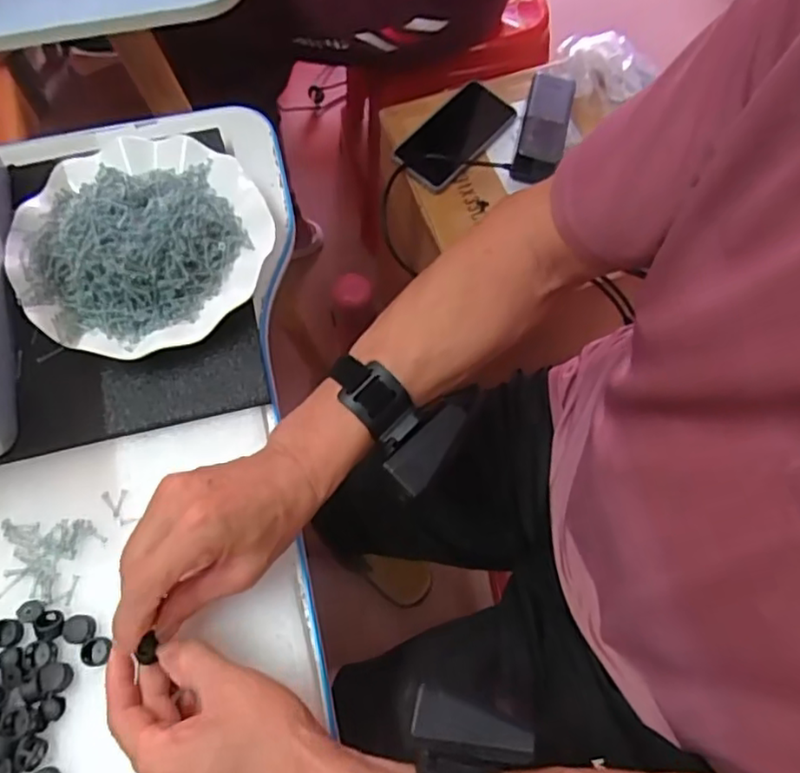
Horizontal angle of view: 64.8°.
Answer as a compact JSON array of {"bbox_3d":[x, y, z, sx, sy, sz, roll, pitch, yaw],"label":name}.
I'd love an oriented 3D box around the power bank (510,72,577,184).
[{"bbox_3d":[0.173,-0.311,0.756,0.055,0.035,0.139,14,69,4],"label":"power bank"}]

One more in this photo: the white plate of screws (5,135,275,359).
[{"bbox_3d":[-0.192,-0.114,0.459,0.180,0.054,0.173,1,69,-1],"label":"white plate of screws"}]

